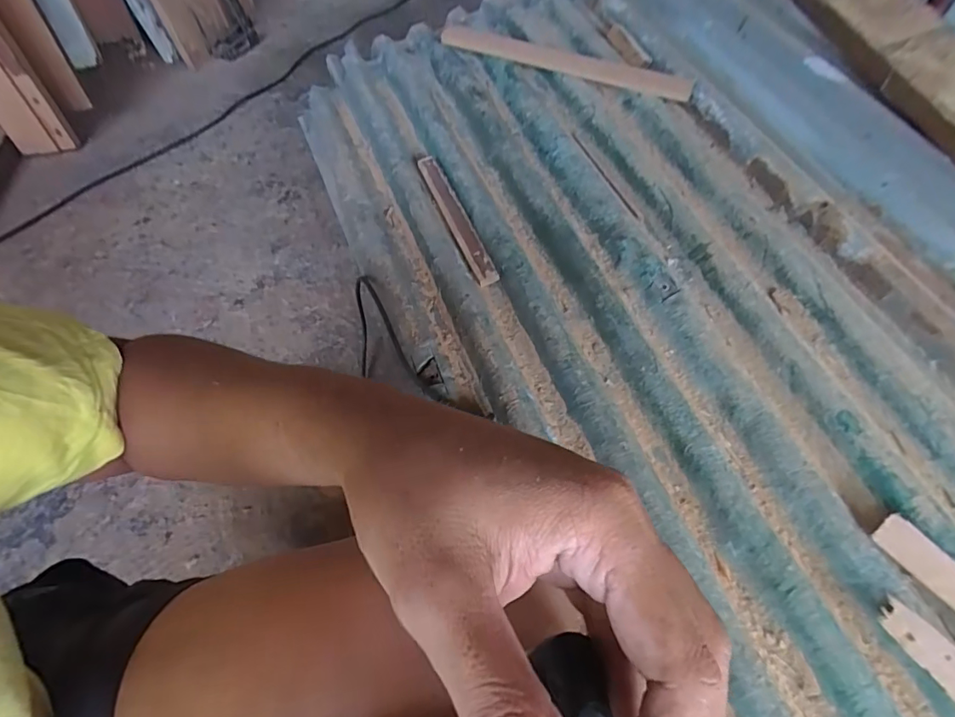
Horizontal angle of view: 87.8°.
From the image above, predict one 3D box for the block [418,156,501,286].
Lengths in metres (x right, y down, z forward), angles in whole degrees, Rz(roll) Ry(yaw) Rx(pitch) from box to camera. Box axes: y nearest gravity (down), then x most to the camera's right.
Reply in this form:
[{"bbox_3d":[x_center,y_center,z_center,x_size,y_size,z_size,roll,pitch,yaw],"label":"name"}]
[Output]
[{"bbox_3d":[-0.034,-0.220,0.760,0.034,0.014,0.263,-20,59,-11],"label":"block"}]

